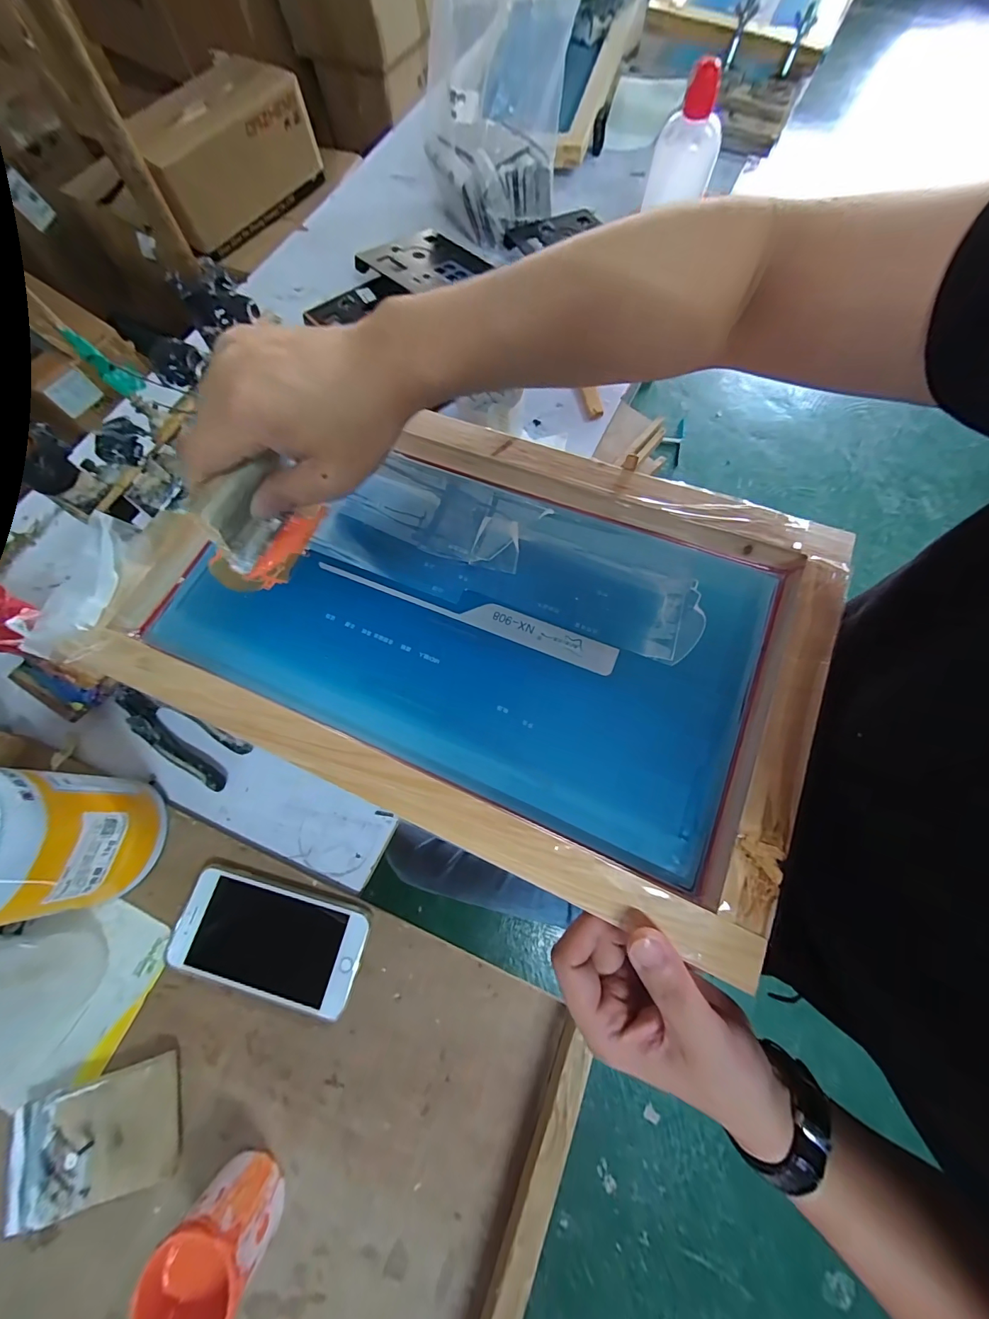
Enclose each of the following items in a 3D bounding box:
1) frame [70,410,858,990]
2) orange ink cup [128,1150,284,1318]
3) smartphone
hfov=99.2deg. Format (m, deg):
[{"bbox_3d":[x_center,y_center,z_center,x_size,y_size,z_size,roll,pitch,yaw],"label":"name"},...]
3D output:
[{"bbox_3d":[-0.021,-0.039,0.311,0.470,0.040,0.289,22,73,8],"label":"frame"},{"bbox_3d":[-0.177,0.378,0.272,0.056,0.071,0.056,0,71,1],"label":"orange ink cup"},{"bbox_3d":[-0.188,0.233,0.352,0.157,0.007,0.079,13,72,5],"label":"smartphone"}]

